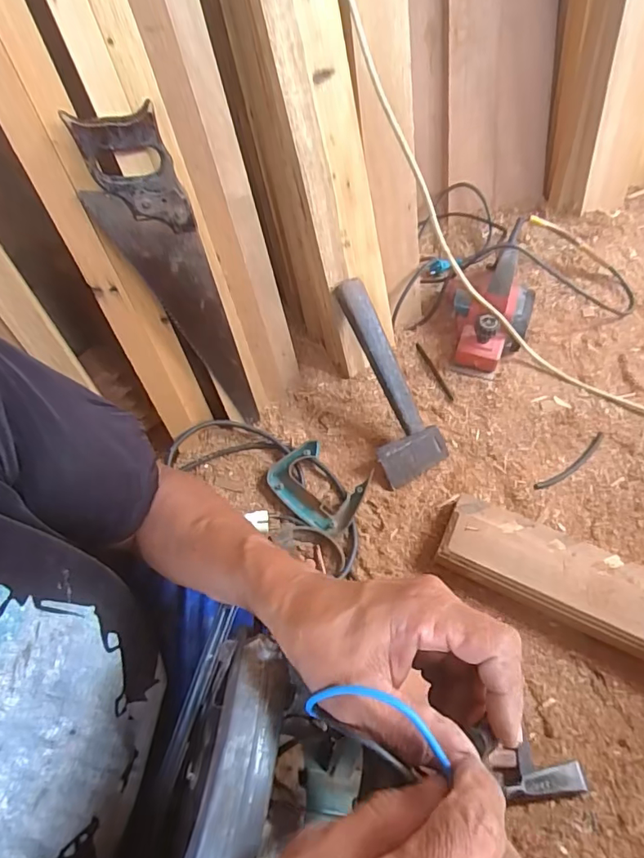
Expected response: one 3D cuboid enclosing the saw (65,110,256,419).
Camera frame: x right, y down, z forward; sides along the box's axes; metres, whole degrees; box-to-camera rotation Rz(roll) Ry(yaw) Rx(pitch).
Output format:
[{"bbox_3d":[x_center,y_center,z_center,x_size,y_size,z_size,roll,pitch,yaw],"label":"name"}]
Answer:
[{"bbox_3d":[-0.184,-0.169,0.679,0.100,0.462,0.019,-23,50,-7],"label":"saw"}]

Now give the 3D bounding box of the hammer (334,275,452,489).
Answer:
[{"bbox_3d":[0.105,-0.077,0.813,0.113,0.040,0.332,-22,96,-11],"label":"hammer"}]

